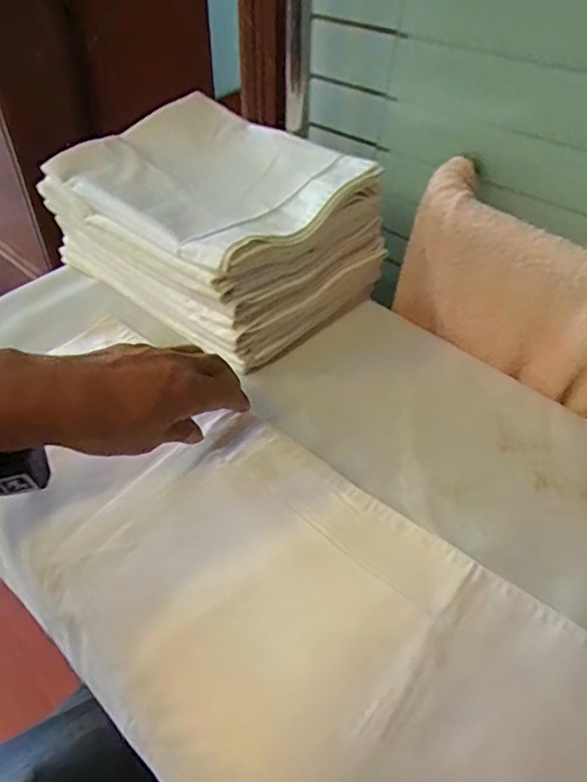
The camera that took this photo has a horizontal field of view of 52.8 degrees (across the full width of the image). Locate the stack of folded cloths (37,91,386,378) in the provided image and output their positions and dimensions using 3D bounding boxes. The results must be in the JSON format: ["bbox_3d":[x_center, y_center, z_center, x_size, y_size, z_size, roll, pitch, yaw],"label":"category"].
[{"bbox_3d":[-0.083,-0.173,0.602,0.299,0.128,0.212,35,53,25],"label":"stack of folded cloths"}]

